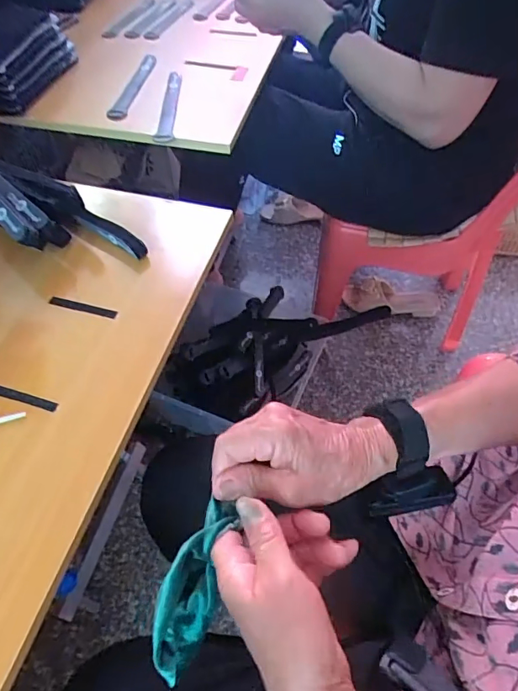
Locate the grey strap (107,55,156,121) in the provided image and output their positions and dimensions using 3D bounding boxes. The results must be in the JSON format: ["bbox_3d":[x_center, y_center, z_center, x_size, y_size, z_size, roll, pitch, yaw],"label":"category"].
[{"bbox_3d":[-0.183,-0.381,0.691,0.031,0.011,0.193,4,52,5],"label":"grey strap"}]

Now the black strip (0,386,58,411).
[{"bbox_3d":[-0.215,0.046,0.421,0.074,0.006,0.011,13,52,9],"label":"black strip"}]

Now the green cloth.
[{"bbox_3d":[-0.047,0.170,0.327,0.035,0.028,0.121,17,86,15],"label":"green cloth"}]

